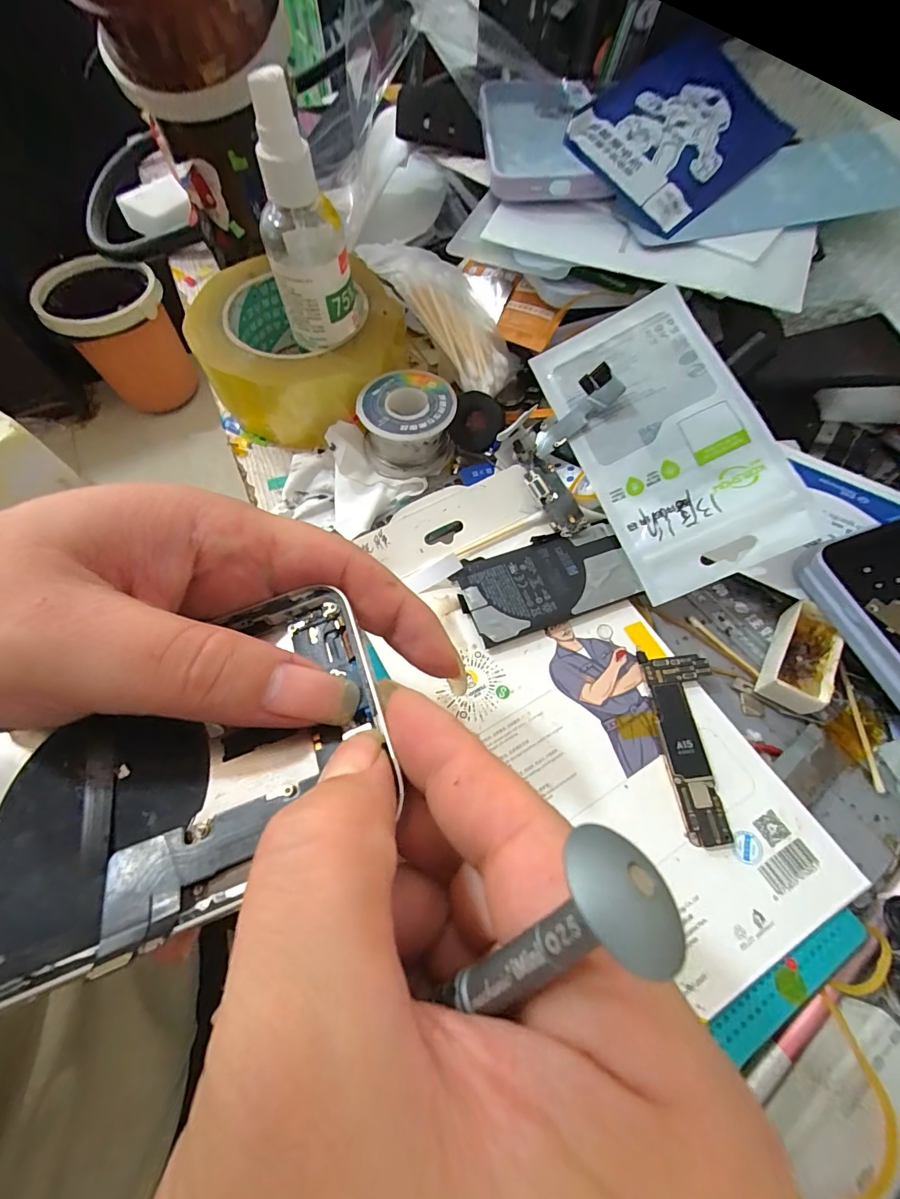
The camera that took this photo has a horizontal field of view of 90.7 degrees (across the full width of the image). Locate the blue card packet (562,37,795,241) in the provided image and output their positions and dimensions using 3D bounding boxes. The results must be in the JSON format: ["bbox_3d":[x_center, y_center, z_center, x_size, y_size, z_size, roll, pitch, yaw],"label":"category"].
[{"bbox_3d":[0.142,-0.285,0.269,0.089,0.011,0.162,45,76,5],"label":"blue card packet"}]

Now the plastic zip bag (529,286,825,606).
[{"bbox_3d":[0.106,-0.081,0.222,0.082,0.011,0.147,-25,75,12],"label":"plastic zip bag"}]

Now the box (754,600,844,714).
[{"bbox_3d":[0.161,0.027,0.205,0.023,0.016,0.048,27,68,12],"label":"box"}]

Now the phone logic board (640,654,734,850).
[{"bbox_3d":[0.105,0.062,0.189,0.028,0.005,0.076,-3,65,-2],"label":"phone logic board"}]

